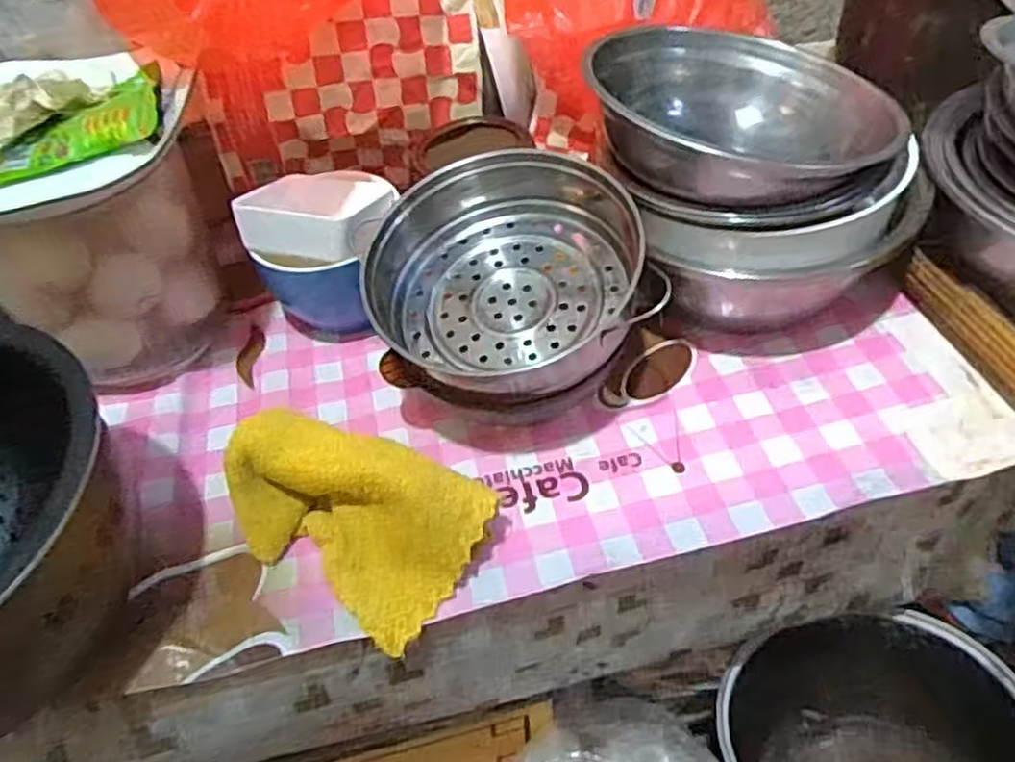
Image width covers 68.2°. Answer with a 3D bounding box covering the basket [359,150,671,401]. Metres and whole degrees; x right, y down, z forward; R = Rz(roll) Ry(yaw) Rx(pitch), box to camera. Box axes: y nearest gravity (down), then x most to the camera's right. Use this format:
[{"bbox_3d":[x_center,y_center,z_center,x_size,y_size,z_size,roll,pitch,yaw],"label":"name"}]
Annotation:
[{"bbox_3d":[0.003,-0.067,0.476,0.174,0.072,0.159,10,70,14],"label":"basket"}]

